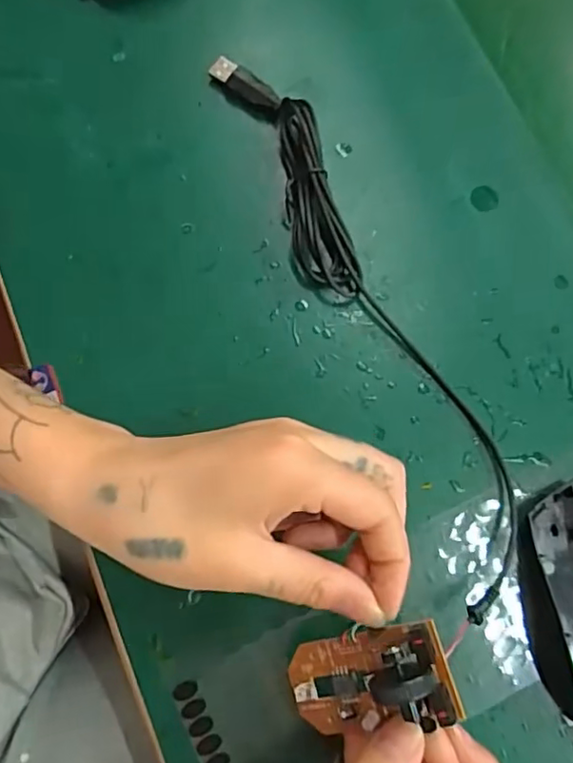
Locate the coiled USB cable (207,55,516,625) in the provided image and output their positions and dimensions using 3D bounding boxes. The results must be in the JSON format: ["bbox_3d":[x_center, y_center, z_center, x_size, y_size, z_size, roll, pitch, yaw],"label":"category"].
[{"bbox_3d":[0.041,-0.042,0.293,0.045,0.019,0.312,-24,78,-7],"label":"coiled USB cable"}]

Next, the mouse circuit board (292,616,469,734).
[{"bbox_3d":[0.029,0.118,0.225,0.066,0.027,0.036,-29,74,35],"label":"mouse circuit board"}]

